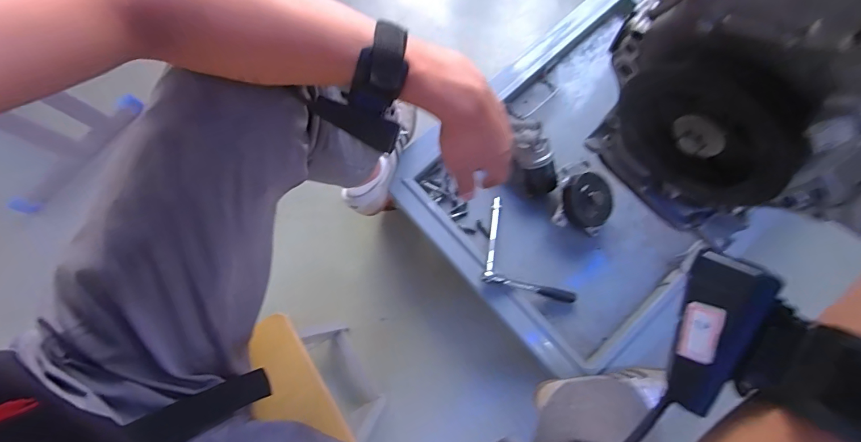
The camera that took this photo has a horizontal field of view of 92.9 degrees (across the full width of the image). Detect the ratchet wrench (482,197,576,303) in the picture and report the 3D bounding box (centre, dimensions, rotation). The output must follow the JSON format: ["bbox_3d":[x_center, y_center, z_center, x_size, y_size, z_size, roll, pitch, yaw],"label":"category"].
[{"bbox_3d":[0.160,0.086,0.797,0.135,0.055,0.252,-36,80,-8],"label":"ratchet wrench"}]

